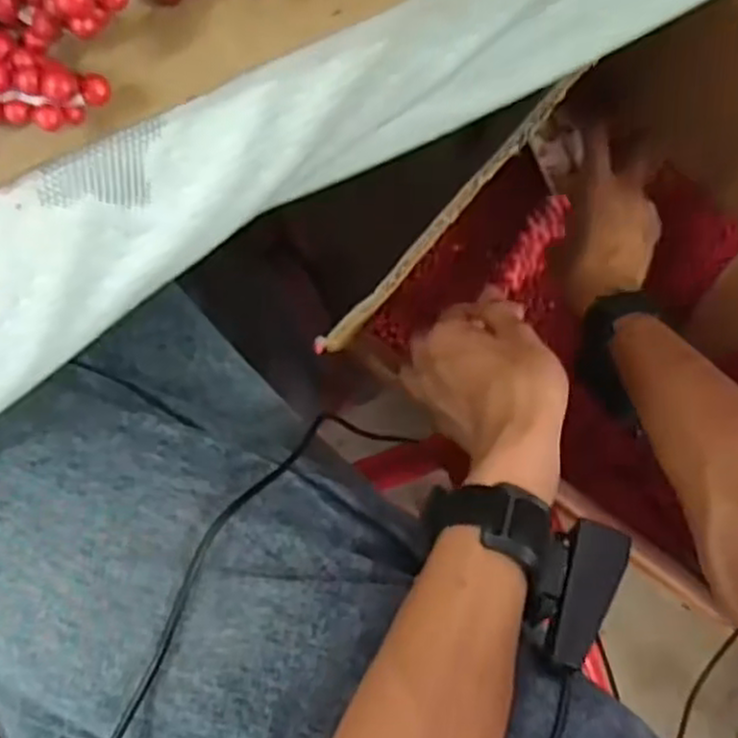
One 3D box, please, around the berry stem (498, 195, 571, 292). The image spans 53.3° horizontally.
[{"bbox_3d":[0.109,-0.081,0.484,0.024,0.014,0.069,34,86,-4],"label":"berry stem"}]

